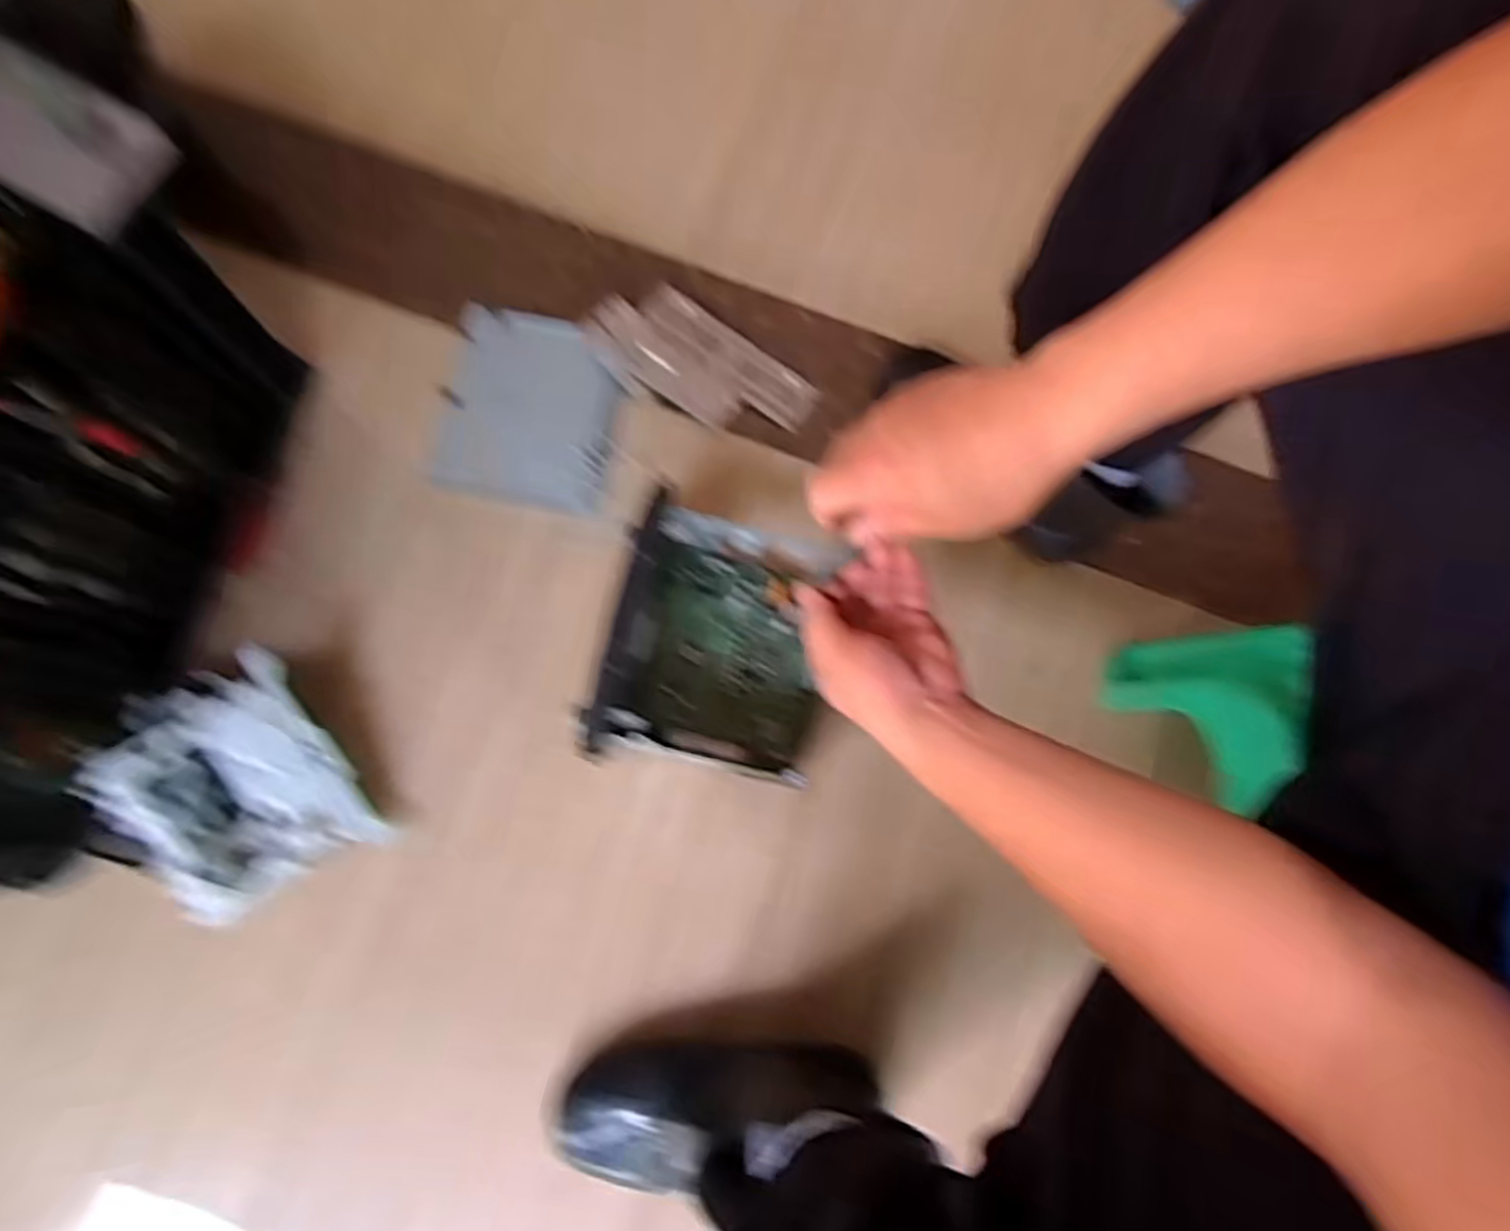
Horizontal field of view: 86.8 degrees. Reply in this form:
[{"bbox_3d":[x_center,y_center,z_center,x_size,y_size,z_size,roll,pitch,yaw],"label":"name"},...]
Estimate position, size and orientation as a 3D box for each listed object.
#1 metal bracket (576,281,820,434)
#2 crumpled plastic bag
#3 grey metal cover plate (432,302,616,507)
[{"bbox_3d":[-0.052,-0.233,0.740,0.210,0.021,0.101,34,80,6],"label":"metal bracket"},{"bbox_3d":[-0.415,0.133,0.624,0.173,0.083,0.186,-29,81,-6],"label":"crumpled plastic bag"},{"bbox_3d":[-0.207,-0.191,0.730,0.153,0.008,0.175,9,79,1],"label":"grey metal cover plate"}]

